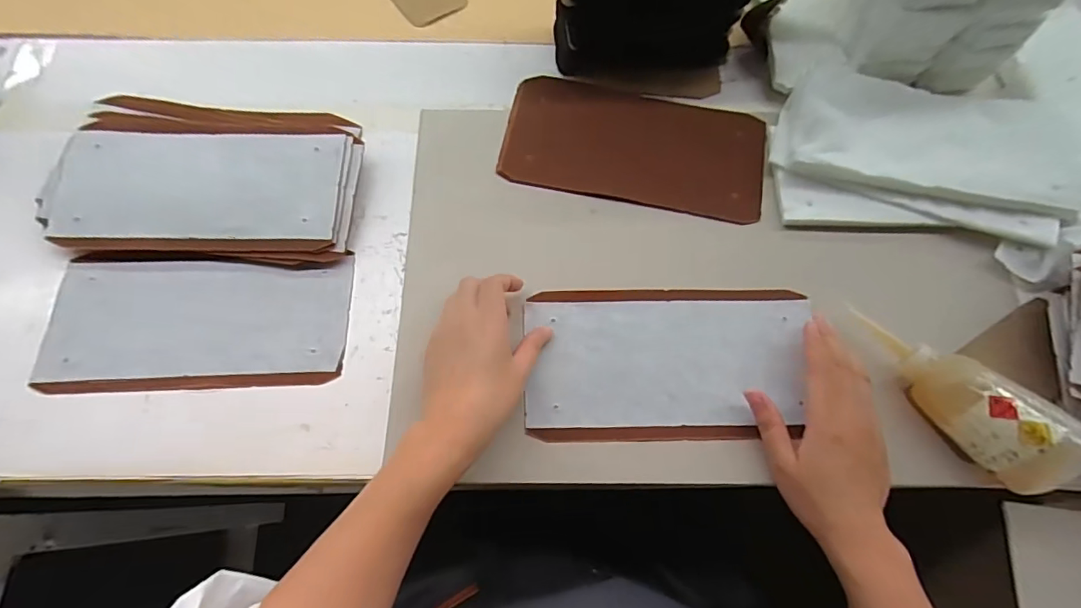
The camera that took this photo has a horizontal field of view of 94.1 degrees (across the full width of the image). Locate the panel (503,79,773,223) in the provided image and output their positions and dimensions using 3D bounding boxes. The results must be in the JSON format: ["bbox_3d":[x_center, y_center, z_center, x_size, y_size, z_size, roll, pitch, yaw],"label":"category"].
[{"bbox_3d":[0.094,-0.158,0.506,0.253,0.011,0.128,12,73,4],"label":"panel"}]

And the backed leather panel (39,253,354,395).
[{"bbox_3d":[-0.294,0.015,0.432,0.249,0.013,0.114,-2,70,-2],"label":"backed leather panel"}]

